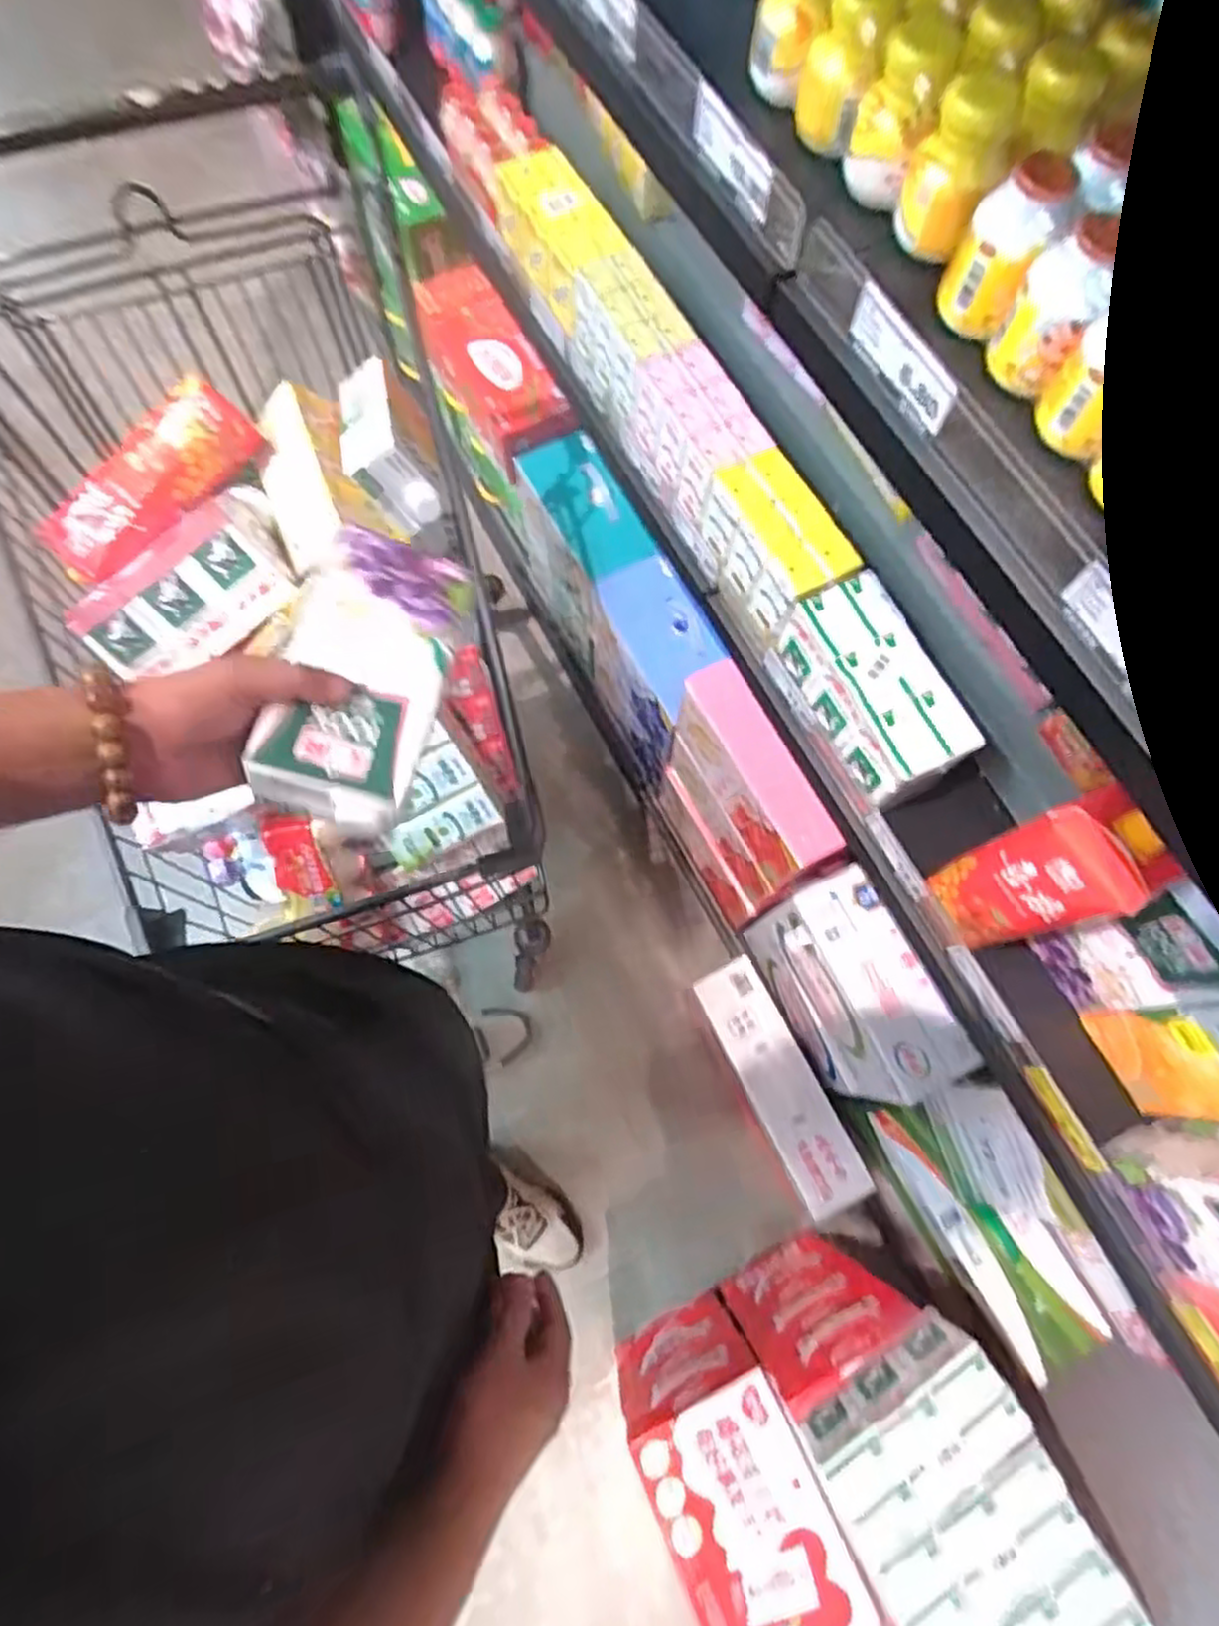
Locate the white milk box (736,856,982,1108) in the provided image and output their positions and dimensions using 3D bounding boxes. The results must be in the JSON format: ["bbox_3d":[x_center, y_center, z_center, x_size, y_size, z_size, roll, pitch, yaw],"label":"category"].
[{"bbox_3d":[0.320,0.242,1.016,0.114,0.286,0.268,-26,75,-9],"label":"white milk box"}]

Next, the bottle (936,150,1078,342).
[{"bbox_3d":[0.220,-0.314,0.420,0.047,0.075,0.051,25,74,7],"label":"bottle"}]

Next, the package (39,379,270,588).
[{"bbox_3d":[-0.464,-0.331,0.754,0.092,0.040,0.229,44,86,-13],"label":"package"}]

